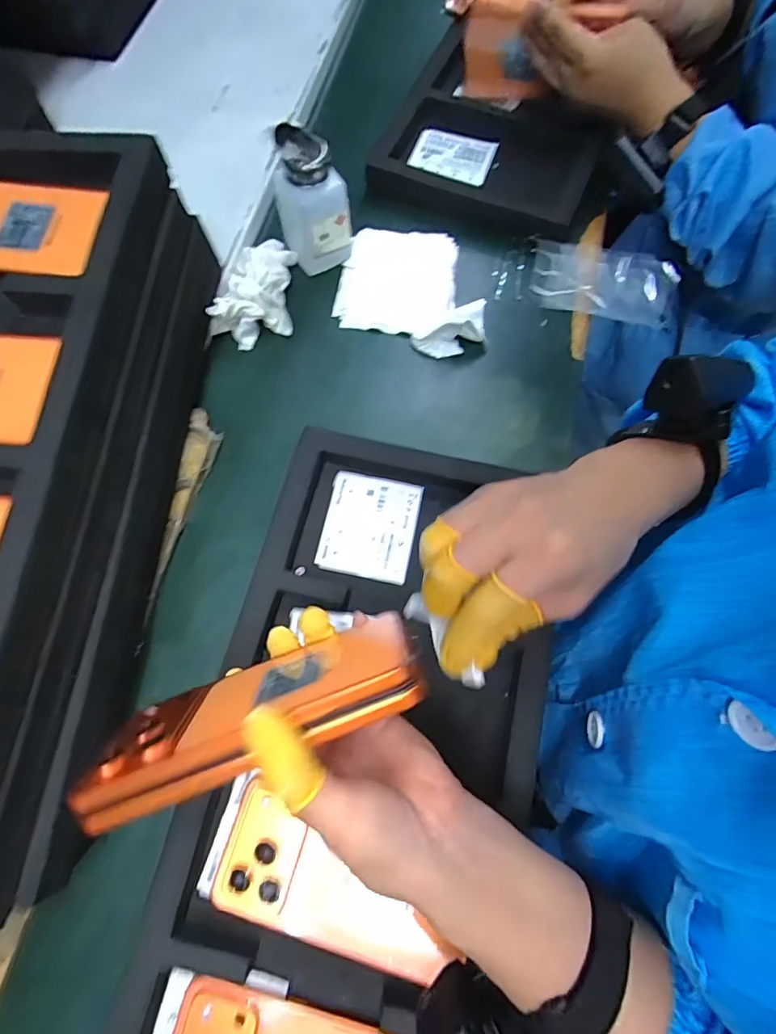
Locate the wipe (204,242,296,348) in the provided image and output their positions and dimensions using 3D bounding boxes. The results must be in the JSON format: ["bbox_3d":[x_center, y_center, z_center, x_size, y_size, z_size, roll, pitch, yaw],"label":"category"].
[{"bbox_3d":[-0.121,-0.215,0.460,0.073,0.034,0.101,12,73,6],"label":"wipe"}]

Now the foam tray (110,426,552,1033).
[{"bbox_3d":[-0.019,0.172,0.331,0.217,0.061,0.477,10,73,5],"label":"foam tray"}]

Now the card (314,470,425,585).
[{"bbox_3d":[-0.015,0.007,0.398,0.074,0.004,0.085,11,71,6],"label":"card"}]

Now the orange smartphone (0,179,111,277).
[{"bbox_3d":[-0.271,-0.203,0.336,0.155,0.010,0.078,6,72,4],"label":"orange smartphone"}]

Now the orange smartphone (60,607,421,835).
[{"bbox_3d":[-0.063,0.091,0.239,0.155,0.083,0.019,-20,103,-9],"label":"orange smartphone"}]

